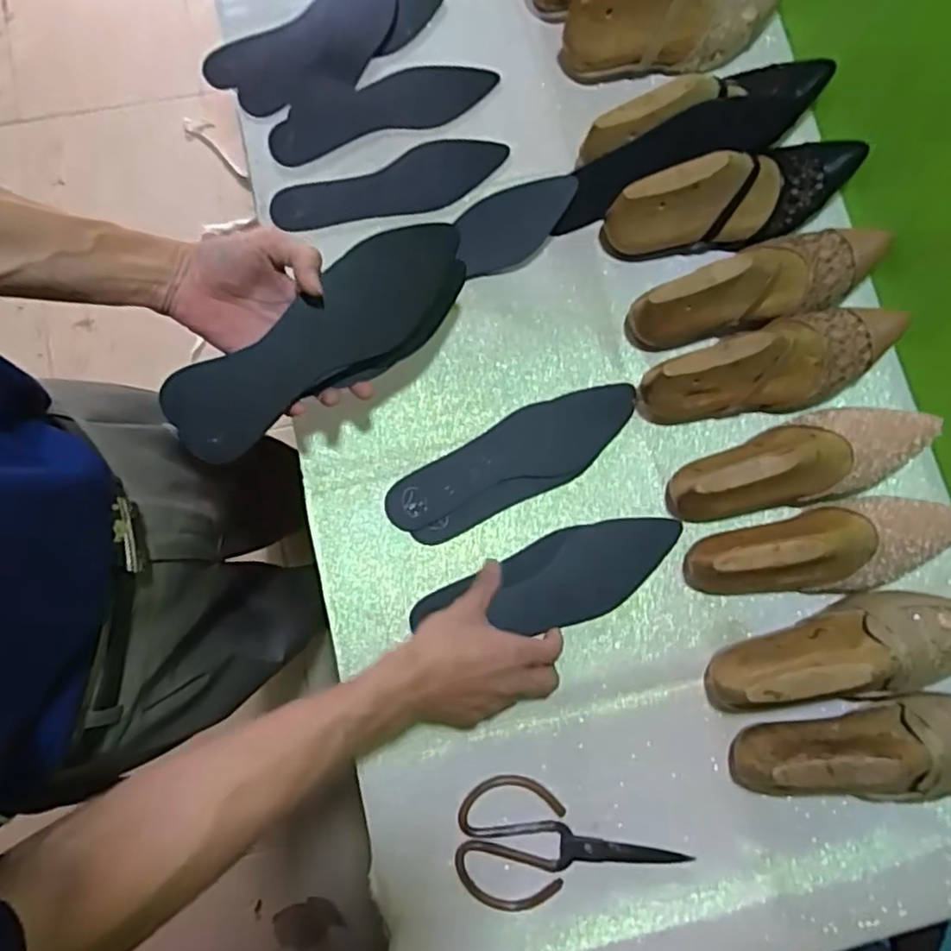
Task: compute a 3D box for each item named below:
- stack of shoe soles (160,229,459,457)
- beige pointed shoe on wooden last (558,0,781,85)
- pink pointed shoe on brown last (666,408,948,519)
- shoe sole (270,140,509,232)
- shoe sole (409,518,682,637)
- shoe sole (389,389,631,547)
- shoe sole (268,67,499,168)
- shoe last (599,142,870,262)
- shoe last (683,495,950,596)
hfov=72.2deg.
[{"bbox_3d":[-0.119,-0.114,0.539,0.276,0.019,0.090,-41,103,-17],"label":"stack of shoe soles"},{"bbox_3d":[0.208,-0.468,0.671,0.230,0.098,0.069,-17,80,-5],"label":"beige pointed shoe on wooden last"},{"bbox_3d":[0.295,-0.009,0.589,0.234,0.091,0.083,-22,80,-6],"label":"pink pointed shoe on brown last"},{"bbox_3d":[-0.088,-0.303,0.676,0.240,0.009,0.073,-10,83,-7],"label":"shoe sole"},{"bbox_3d":[0.072,0.103,0.625,0.262,0.009,0.083,-18,79,-6],"label":"shoe sole"},{"bbox_3d":[0.040,-0.015,0.623,0.254,0.012,0.076,-29,83,-7],"label":"shoe sole"},{"bbox_3d":[-0.099,-0.392,0.697,0.243,0.007,0.076,-18,77,-6],"label":"shoe sole"},{"bbox_3d":[0.253,-0.269,0.632,0.256,0.101,0.080,-21,80,-6],"label":"shoe last"},{"bbox_3d":[0.307,0.068,0.577,0.231,0.089,0.083,-12,80,-4],"label":"shoe last"}]

